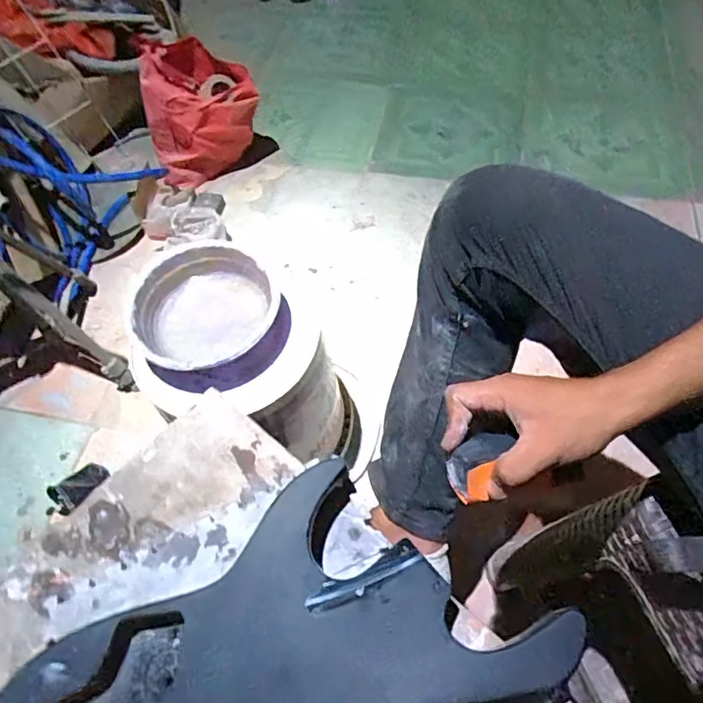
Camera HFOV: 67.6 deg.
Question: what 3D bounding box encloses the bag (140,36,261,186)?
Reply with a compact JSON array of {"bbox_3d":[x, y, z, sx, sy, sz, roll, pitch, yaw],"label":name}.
[{"bbox_3d":[-0.376,-0.599,1.310,0.276,0.278,0.145,-20,60,-8],"label":"bag"}]

